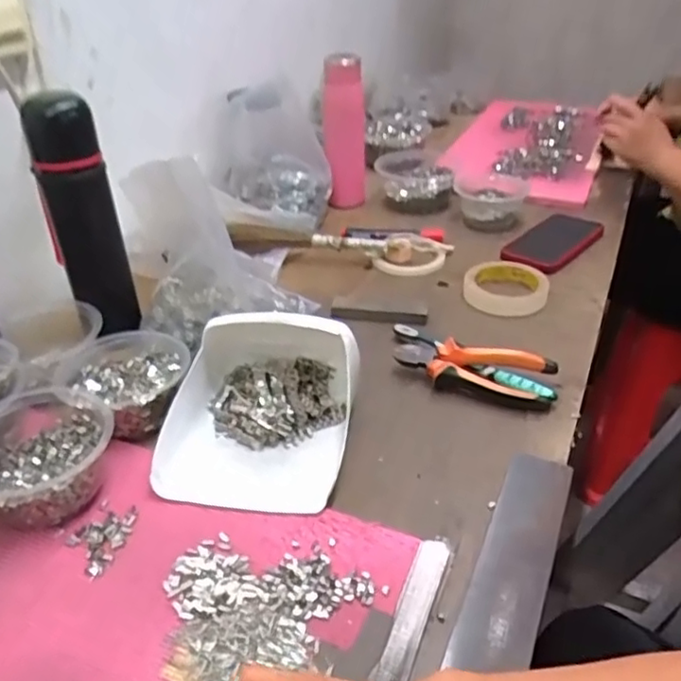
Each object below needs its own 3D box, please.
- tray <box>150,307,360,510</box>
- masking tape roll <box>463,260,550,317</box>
[{"bbox_3d":[-0.068,0.046,0.549,0.154,0.081,0.182,4,34,8],"label":"tray"},{"bbox_3d":[0.203,-0.067,0.784,0.099,0.024,0.099,6,35,13],"label":"masking tape roll"}]

